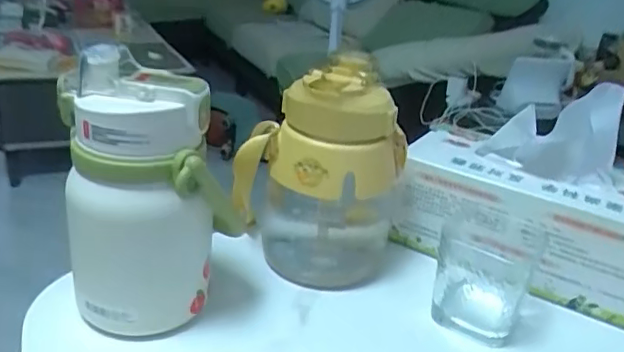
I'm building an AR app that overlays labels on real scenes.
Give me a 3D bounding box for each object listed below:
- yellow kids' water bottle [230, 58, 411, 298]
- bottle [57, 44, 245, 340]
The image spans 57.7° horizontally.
[{"bbox_3d":[0.006,-0.006,0.482,0.138,0.175,0.096,8,25,7],"label":"yellow kids' water bottle"},{"bbox_3d":[-0.110,0.021,0.385,0.100,0.186,0.074,-9,28,-28],"label":"bottle"}]

